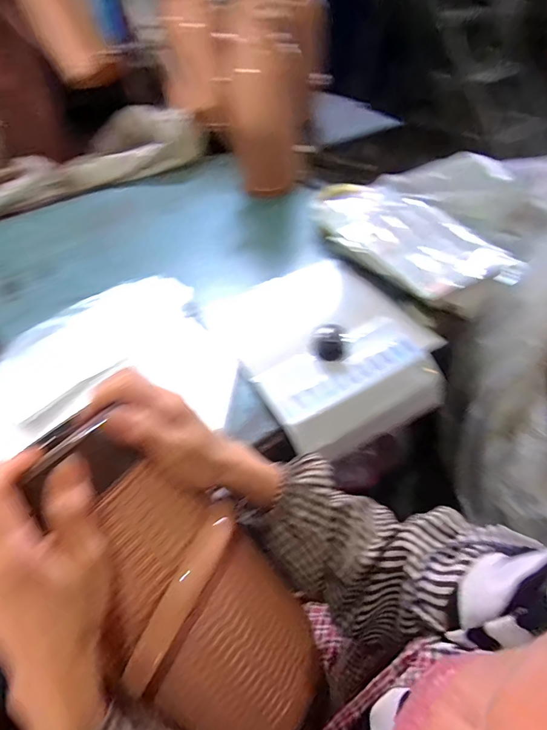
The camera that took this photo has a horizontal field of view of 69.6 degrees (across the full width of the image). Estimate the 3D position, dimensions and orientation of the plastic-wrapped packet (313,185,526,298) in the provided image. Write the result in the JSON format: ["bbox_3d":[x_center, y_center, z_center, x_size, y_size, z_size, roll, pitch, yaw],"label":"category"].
[{"bbox_3d":[0.253,-0.254,0.794,0.196,0.085,0.431,-26,53,-22],"label":"plastic-wrapped packet"}]

